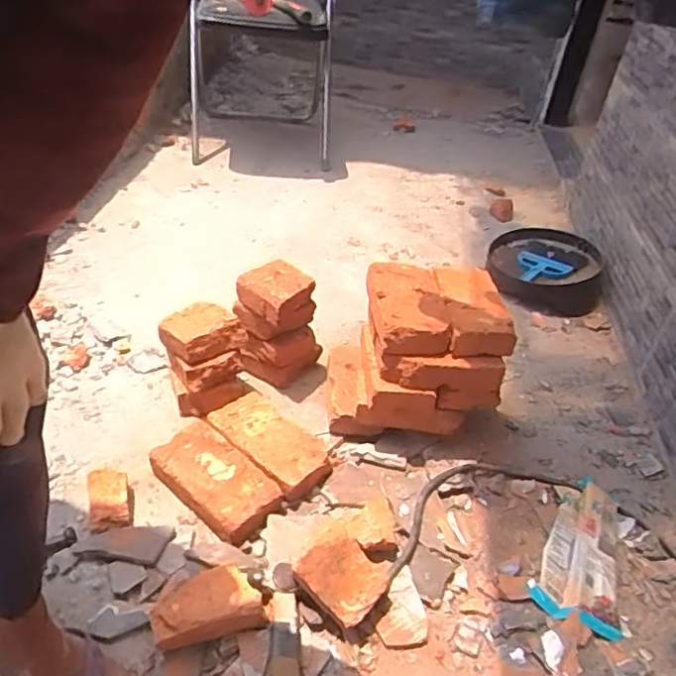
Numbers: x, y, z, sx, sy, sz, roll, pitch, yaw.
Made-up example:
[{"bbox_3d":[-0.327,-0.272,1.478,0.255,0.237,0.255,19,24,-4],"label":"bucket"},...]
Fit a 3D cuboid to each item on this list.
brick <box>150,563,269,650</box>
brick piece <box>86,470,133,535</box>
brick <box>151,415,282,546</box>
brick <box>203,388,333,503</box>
[{"bbox_3d":[-0.161,0.331,0.753,0.134,0.060,0.074,-5,39,-14],"label":"brick"},{"bbox_3d":[-0.332,0.236,0.885,0.059,0.030,0.106,-10,40,-21],"label":"brick piece"},{"bbox_3d":[-0.187,0.216,0.921,0.201,0.044,0.106,32,44,30],"label":"brick"},{"bbox_3d":[-0.111,0.170,0.977,0.196,0.043,0.106,33,44,30],"label":"brick"}]

